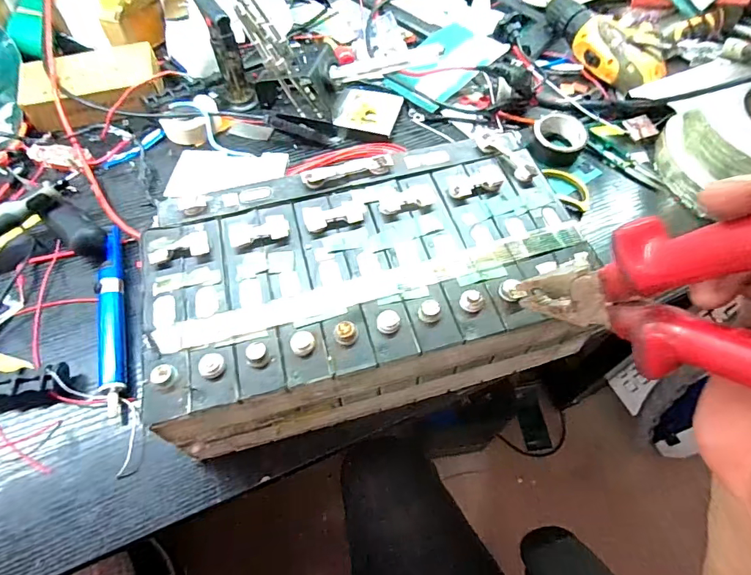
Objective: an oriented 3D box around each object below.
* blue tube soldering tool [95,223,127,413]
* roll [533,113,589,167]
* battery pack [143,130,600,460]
[{"bbox_3d":[-0.232,0.024,0.392,0.021,0.021,0.181,-15,59,-8],"label":"blue tube soldering tool"},{"bbox_3d":[0.206,-0.167,0.494,0.056,0.031,0.069,28,63,17],"label":"roll"},{"bbox_3d":[-0.007,0.002,0.349,0.304,0.104,0.189,-13,59,-7],"label":"battery pack"}]

